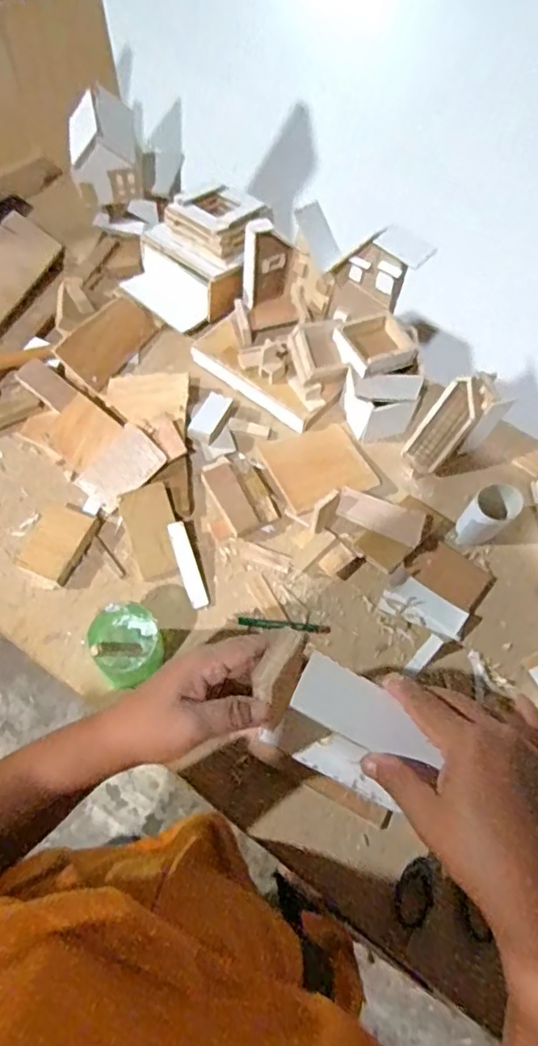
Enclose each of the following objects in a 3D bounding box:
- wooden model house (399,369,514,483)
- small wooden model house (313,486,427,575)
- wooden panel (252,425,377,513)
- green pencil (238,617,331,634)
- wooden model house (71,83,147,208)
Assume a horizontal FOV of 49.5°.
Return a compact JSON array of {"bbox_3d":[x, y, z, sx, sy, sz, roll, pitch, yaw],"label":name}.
[{"bbox_3d":[0.198,-0.110,0.632,0.095,0.097,0.054,-26,66,-17],"label":"wooden model house"},{"bbox_3d":[0.107,-0.007,0.603,0.103,0.034,0.082,27,62,11],"label":"small wooden model house"},{"bbox_3d":[0.053,-0.064,0.644,0.106,0.011,0.096,-16,63,-13],"label":"wooden panel"},{"bbox_3d":[0.015,0.096,0.551,0.086,0.009,0.010,5,61,-1],"label":"green pencil"},{"bbox_3d":[-0.199,-0.454,0.708,0.085,0.088,0.094,-6,61,-7],"label":"wooden model house"}]

